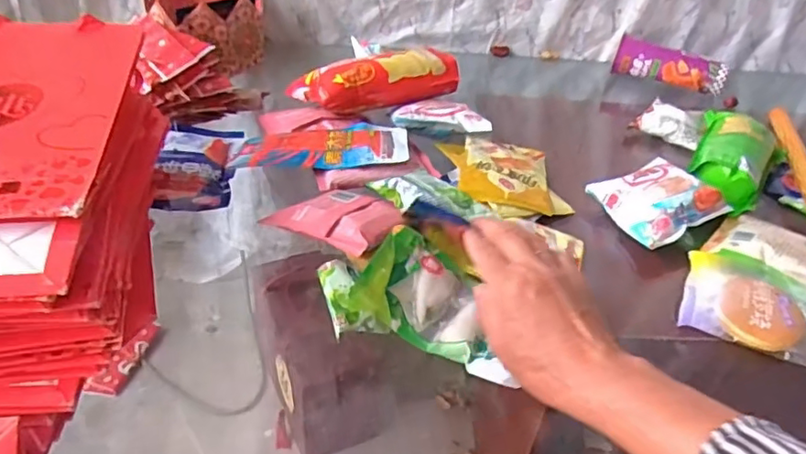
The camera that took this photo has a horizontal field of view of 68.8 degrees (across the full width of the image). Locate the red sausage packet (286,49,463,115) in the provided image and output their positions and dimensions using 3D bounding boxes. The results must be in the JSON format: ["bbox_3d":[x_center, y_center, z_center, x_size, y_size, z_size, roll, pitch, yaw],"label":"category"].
[{"bbox_3d":[-0.032,-0.191,0.765,0.215,0.062,0.085,-13,41,-21],"label":"red sausage packet"}]

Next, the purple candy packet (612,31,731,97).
[{"bbox_3d":[0.431,-0.258,0.948,0.168,0.048,0.044,23,41,22],"label":"purple candy packet"}]

